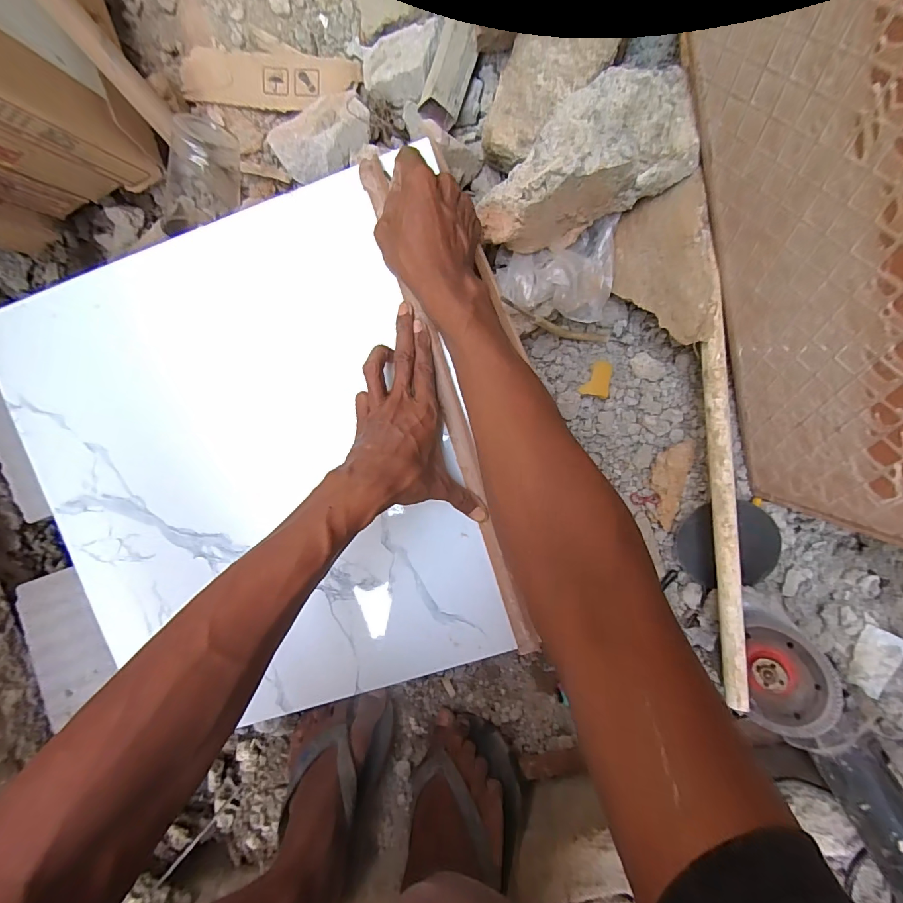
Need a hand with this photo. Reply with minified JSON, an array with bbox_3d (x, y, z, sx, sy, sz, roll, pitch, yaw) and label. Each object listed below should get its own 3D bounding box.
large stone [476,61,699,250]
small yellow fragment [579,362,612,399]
[{"bbox_3d":[0.122,-0.264,0.393,0.202,0.081,0.091,-21,91,5],"label":"large stone"},{"bbox_3d":[0.172,-0.086,0.500,0.032,0.010,0.042,14,93,4],"label":"small yellow fragment"}]

